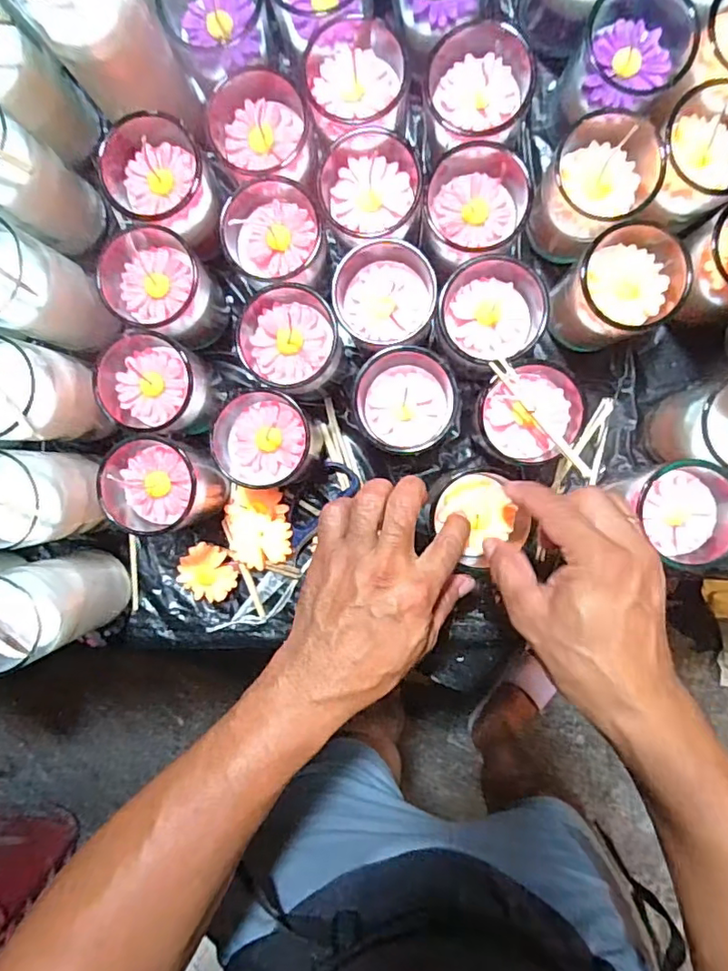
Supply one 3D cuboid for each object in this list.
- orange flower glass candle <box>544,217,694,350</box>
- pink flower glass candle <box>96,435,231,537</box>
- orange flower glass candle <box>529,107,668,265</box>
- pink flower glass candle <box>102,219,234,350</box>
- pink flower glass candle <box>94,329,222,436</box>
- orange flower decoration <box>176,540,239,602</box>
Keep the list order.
[{"bbox_3d":[0.184,-0.144,0.413,0.075,0.086,0.069,0,92,2],"label":"orange flower glass candle"},{"bbox_3d":[-0.153,-0.001,0.432,0.069,0.081,0.070,0,92,2],"label":"pink flower glass candle"},{"bbox_3d":[0.167,-0.217,0.409,0.072,0.075,0.080,22,93,1],"label":"orange flower glass candle"},{"bbox_3d":[-0.152,-0.150,0.428,0.069,0.088,0.066,0,92,2],"label":"pink flower glass candle"},{"bbox_3d":[-0.153,-0.075,0.434,0.075,0.087,0.069,0,92,2],"label":"pink flower glass candle"},{"bbox_3d":[-0.134,0.075,0.475,0.048,0.011,0.048,0,92,2],"label":"orange flower decoration"}]

